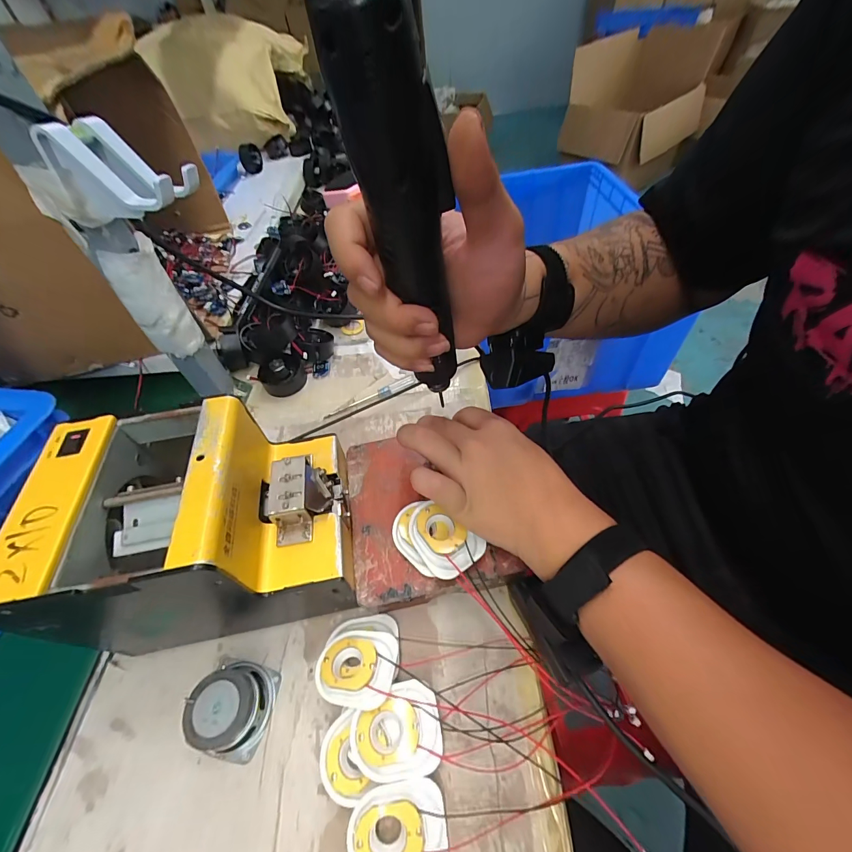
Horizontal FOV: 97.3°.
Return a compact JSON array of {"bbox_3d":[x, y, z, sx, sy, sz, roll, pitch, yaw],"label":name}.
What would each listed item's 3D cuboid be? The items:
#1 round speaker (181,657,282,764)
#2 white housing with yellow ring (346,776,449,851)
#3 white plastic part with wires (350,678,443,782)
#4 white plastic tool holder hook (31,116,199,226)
[{"bbox_3d":[-0.141,0.200,0.267,0.051,0.028,0.054,-2,53,3],"label":"round speaker"},{"bbox_3d":[-0.017,0.242,0.223,0.058,0.006,0.047,-3,71,-4],"label":"white housing with yellow ring"},{"bbox_3d":[-0.019,0.198,0.245,0.057,0.017,0.049,-8,53,-1],"label":"white plastic part with wires"},{"bbox_3d":[-0.224,-0.192,0.278,0.084,0.054,0.059,-1,53,4],"label":"white plastic tool holder hook"}]

